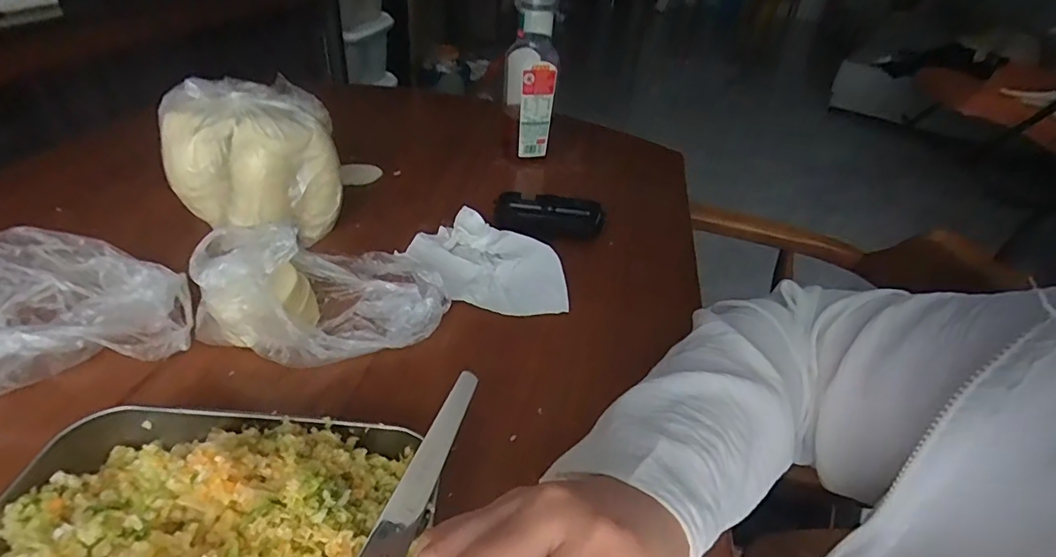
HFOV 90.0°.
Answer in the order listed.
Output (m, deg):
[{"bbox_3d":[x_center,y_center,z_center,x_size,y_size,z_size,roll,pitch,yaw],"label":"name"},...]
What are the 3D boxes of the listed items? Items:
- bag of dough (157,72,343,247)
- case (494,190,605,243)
[{"bbox_3d":[-0.240,-0.098,0.476,0.140,0.125,0.107,-15,42,-28],"label":"bag of dough"},{"bbox_3d":[0.023,-0.067,0.556,0.111,0.033,0.040,8,36,3],"label":"case"}]

